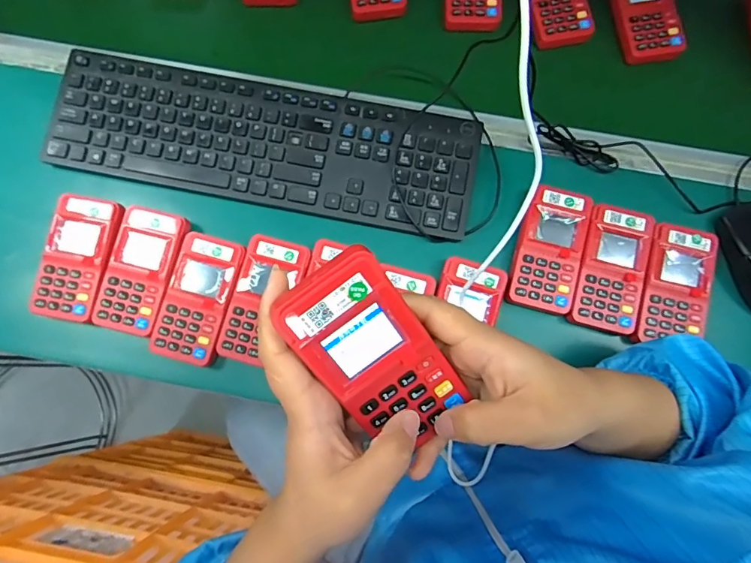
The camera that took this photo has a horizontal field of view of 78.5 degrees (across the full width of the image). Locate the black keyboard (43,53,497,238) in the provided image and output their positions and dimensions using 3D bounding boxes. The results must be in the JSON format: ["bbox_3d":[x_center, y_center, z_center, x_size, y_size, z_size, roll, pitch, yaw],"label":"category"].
[{"bbox_3d":[-0.114,-0.149,0.474,0.437,0.021,0.131,11,79,3],"label":"black keyboard"}]

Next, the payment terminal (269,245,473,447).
[{"bbox_3d":[-0.001,0.039,0.253,0.059,0.022,0.115,-36,113,1],"label":"payment terminal"}]

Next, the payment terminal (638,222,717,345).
[{"bbox_3d":[0.290,0.003,0.436,0.061,0.018,0.110,16,79,4],"label":"payment terminal"}]

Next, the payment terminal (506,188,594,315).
[{"bbox_3d":[0.169,-0.032,0.442,0.063,0.020,0.119,17,79,4],"label":"payment terminal"}]

